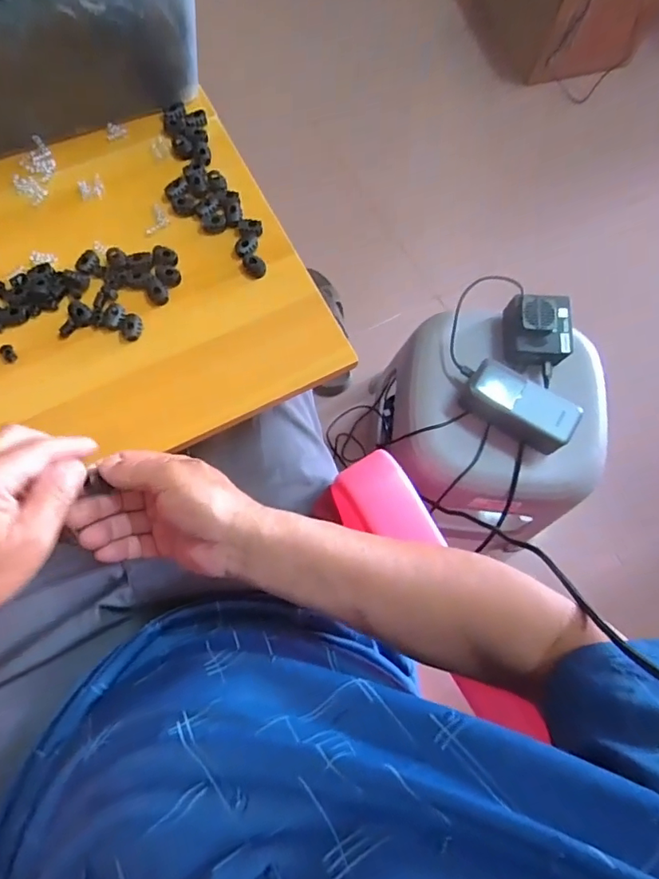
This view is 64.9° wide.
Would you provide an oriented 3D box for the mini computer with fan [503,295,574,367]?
[{"bbox_3d":[0.264,-0.138,0.658,0.074,0.059,0.079,2,72,-1],"label":"mini computer with fan"}]

